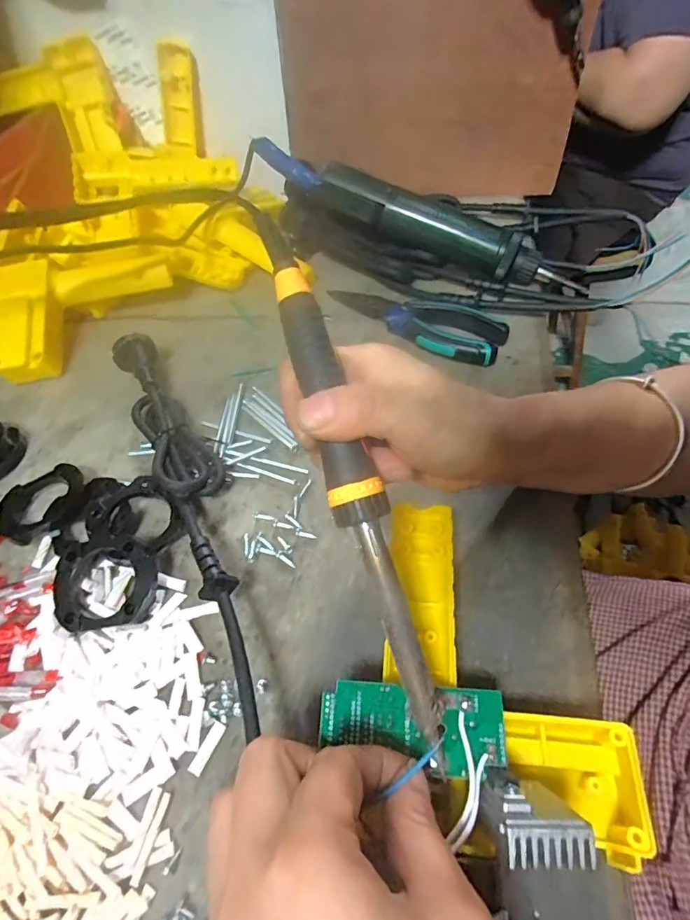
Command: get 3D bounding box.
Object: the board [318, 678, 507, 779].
[{"bbox_3d":[0.029,0.110,0.200,0.077,0.005,0.031,6,59,-2],"label":"board"}]

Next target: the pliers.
[{"bbox_3d":[0.057,-0.120,0.403,0.152,0.017,0.055,29,61,24],"label":"pliers"}]

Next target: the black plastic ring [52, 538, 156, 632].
[{"bbox_3d":[-0.137,0.070,0.275,0.058,0.015,0.047,-5,84,-2],"label":"black plastic ring"}]

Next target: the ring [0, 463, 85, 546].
[{"bbox_3d":[-0.200,0.029,0.317,0.055,0.017,0.048,-19,53,-9],"label":"ring"}]

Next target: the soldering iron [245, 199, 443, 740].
[{"bbox_3d":[0.000,-0.001,0.206,0.021,0.019,0.227,-17,85,-8],"label":"soldering iron"}]

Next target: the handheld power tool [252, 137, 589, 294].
[{"bbox_3d":[0.058,-0.211,0.419,0.301,0.031,0.033,24,57,3],"label":"handheld power tool"}]

